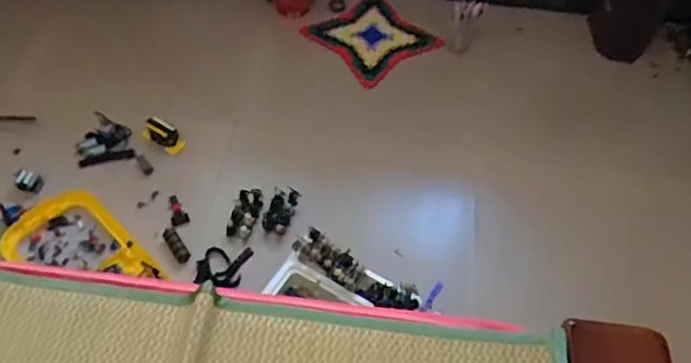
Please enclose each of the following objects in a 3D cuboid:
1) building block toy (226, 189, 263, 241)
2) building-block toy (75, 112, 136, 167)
[{"bbox_3d":[-0.220,0.070,1.311,0.060,0.047,0.119,6,39,5],"label":"building block toy"},{"bbox_3d":[-0.582,-0.102,1.429,0.136,0.041,0.133,-11,55,-12],"label":"building-block toy"}]

